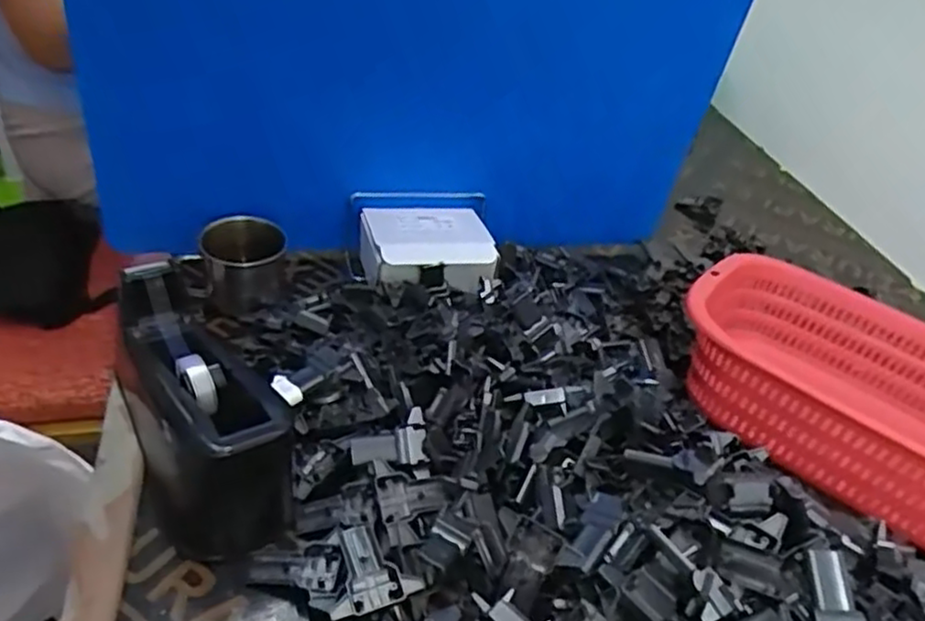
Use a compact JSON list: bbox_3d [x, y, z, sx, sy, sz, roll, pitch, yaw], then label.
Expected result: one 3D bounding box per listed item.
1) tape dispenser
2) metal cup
[{"bbox_3d":[-0.183,0.063,0.500,0.091,0.103,0.197,-15,46,-29],"label":"tape dispenser"},{"bbox_3d":[-0.204,-0.040,0.659,0.081,0.060,0.087,-3,41,-17],"label":"metal cup"}]

